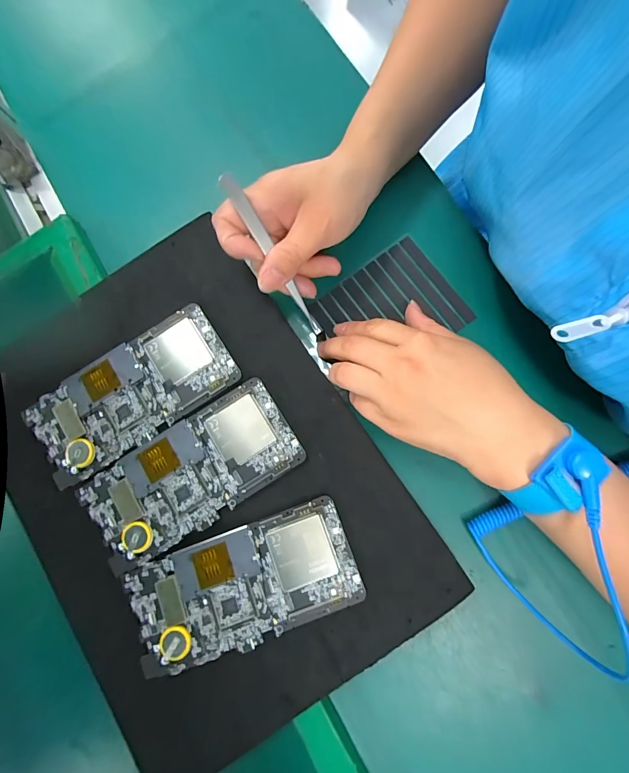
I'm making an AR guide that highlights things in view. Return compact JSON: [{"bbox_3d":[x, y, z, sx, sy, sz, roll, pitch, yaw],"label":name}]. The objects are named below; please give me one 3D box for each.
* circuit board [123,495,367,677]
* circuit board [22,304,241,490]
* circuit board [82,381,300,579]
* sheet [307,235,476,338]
[{"bbox_3d":[-0.048,0.135,0.241,0.151,0.004,0.071,-20,81,2],"label":"circuit board"},{"bbox_3d":[-0.136,0.004,0.263,0.150,0.005,0.071,-34,81,0],"label":"circuit board"},{"bbox_3d":[-0.088,0.062,0.255,0.153,0.006,0.071,-32,81,0],"label":"circuit board"},{"bbox_3d":[0.062,-0.064,0.295,0.107,0.006,0.087,-34,80,-1],"label":"sheet"}]

